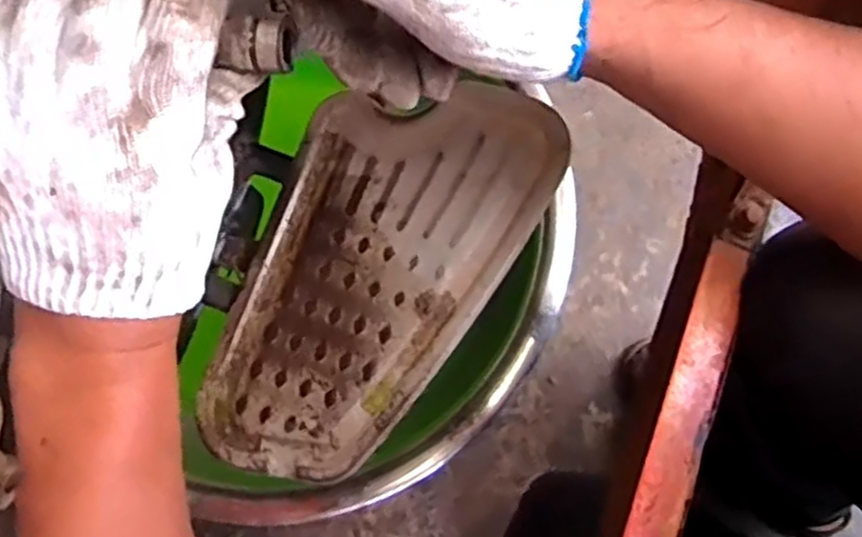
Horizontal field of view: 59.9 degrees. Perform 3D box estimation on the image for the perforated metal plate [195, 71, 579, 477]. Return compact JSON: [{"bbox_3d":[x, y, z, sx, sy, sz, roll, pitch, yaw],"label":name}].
[{"bbox_3d":[-0.037,0.007,0.520,0.177,0.049,0.299,22,80,5],"label":"perforated metal plate"}]

